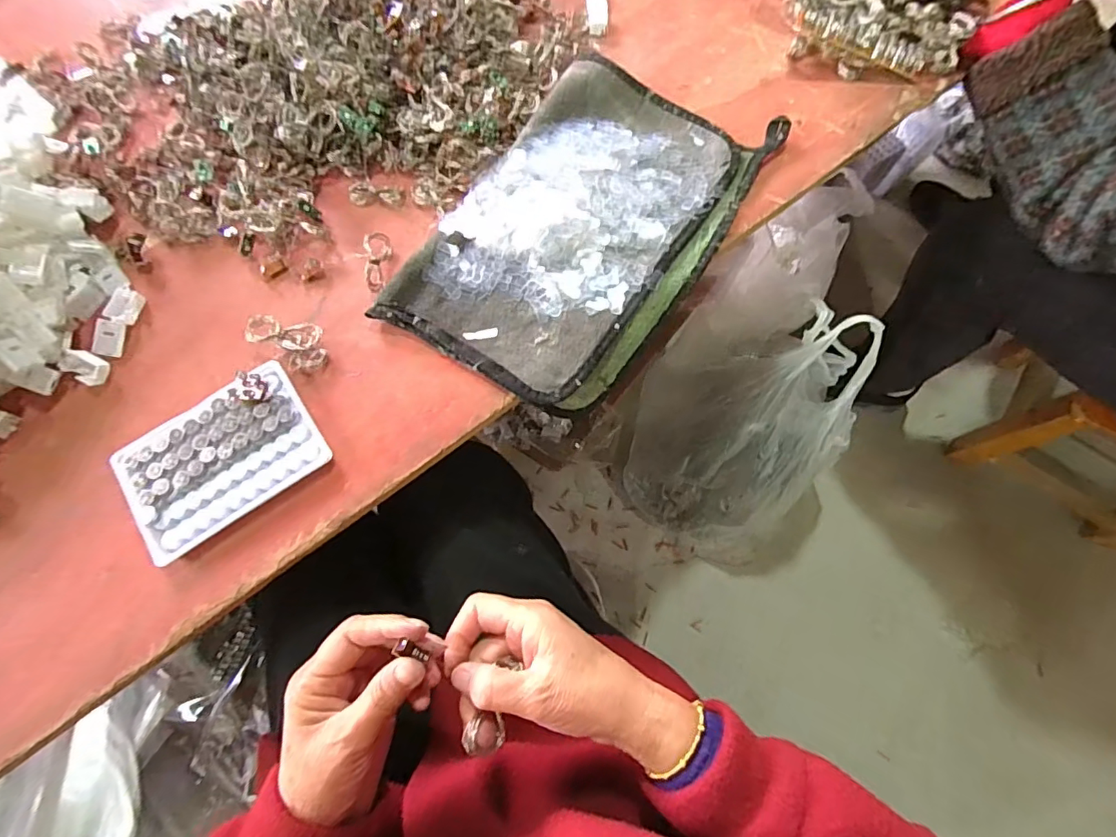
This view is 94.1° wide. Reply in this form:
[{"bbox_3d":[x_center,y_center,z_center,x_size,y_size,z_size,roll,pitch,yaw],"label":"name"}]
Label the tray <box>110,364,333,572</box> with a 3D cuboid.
[{"bbox_3d":[-0.235,0.027,0.364,0.127,0.019,0.089,-35,75,-9],"label":"tray"}]

